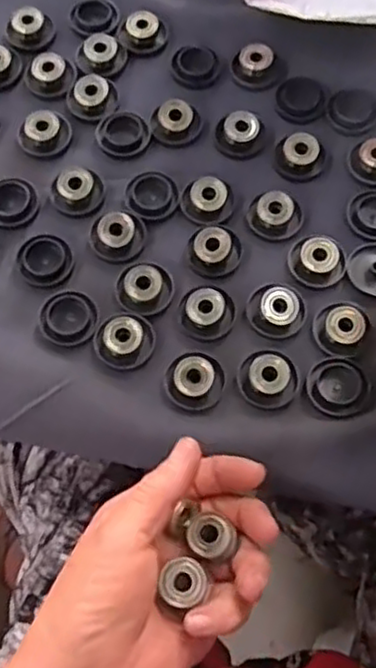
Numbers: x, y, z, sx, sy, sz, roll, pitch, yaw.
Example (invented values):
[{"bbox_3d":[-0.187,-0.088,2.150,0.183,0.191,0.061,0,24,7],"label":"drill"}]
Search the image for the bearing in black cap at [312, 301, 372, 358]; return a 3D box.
[{"bbox_3d":[0.086,-0.003,0.386,0.031,0.012,0.029,0,69,-1],"label":"bearing in black cap"}]

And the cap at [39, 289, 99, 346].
[{"bbox_3d":[-0.068,-0.009,0.394,0.031,0.008,0.031,0,69,-1],"label":"cap"}]

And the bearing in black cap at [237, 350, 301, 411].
[{"bbox_3d":[0.044,0.023,0.377,0.032,0.012,0.033,0,69,-1],"label":"bearing in black cap"}]

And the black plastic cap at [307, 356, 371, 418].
[{"bbox_3d":[0.082,0.028,0.377,0.033,0.006,0.033,0,69,-1],"label":"black plastic cap"}]

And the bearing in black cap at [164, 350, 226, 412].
[{"bbox_3d":[0.003,0.024,0.378,0.031,0.013,0.033,0,69,-1],"label":"bearing in black cap"}]

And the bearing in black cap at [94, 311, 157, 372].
[{"bbox_3d":[-0.037,0.003,0.387,0.034,0.012,0.030,37,72,12],"label":"bearing in black cap"}]

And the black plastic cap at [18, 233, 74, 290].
[{"bbox_3d":[-0.085,-0.043,0.407,0.034,0.009,0.030,27,70,9],"label":"black plastic cap"}]

